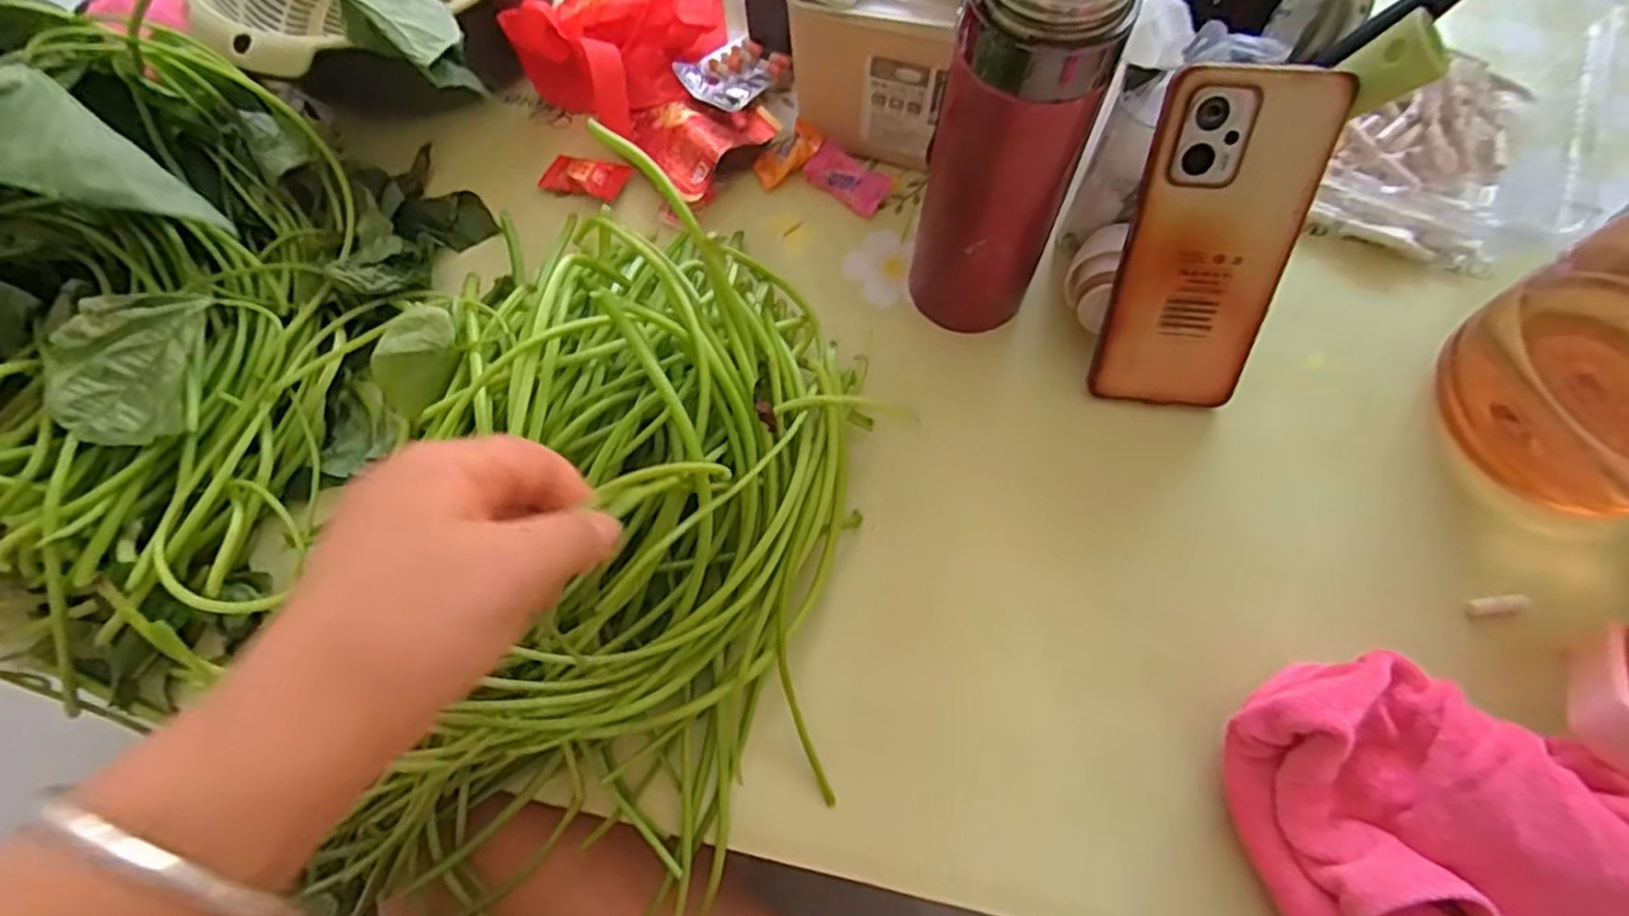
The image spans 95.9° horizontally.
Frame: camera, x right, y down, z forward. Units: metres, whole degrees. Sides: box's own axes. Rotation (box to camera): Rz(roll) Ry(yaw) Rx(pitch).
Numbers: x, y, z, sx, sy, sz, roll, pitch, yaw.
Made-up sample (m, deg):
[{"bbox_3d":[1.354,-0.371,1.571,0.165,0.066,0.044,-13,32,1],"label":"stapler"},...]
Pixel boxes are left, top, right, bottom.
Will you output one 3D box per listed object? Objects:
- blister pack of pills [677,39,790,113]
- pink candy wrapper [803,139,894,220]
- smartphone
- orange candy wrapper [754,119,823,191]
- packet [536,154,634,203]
[{"bbox_3d":[-0.053,-0.257,0.489,0.048,0.007,0.076,32,58,10],"label":"blister pack of pills"},{"bbox_3d":[0.021,-0.175,0.462,0.052,0.013,0.029,33,73,15],"label":"pink candy wrapper"},{"bbox_3d":[0.191,-0.098,0.357,0.076,0.162,0.008,6,36,6],"label":"smartphone"},{"bbox_3d":[-0.017,-0.190,0.463,0.047,0.008,0.024,-40,68,6],"label":"orange candy wrapper"},{"bbox_3d":[-0.145,-0.178,0.464,0.054,0.005,0.025,14,86,5],"label":"packet"}]

